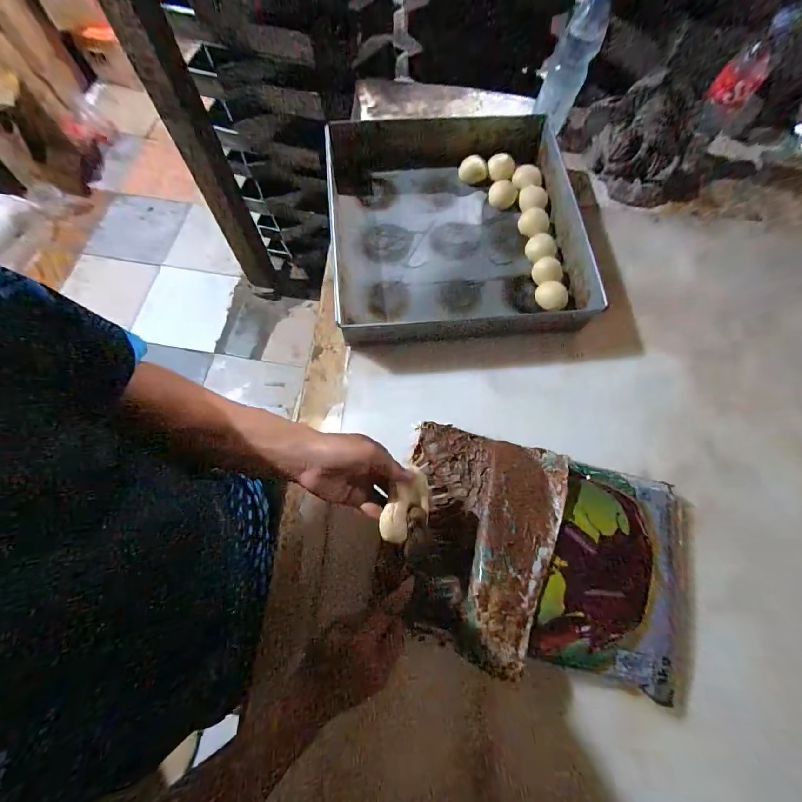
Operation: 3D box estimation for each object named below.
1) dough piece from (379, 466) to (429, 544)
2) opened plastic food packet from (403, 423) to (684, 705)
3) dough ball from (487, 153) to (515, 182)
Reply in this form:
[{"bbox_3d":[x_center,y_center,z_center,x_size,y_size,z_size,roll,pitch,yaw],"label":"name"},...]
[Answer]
[{"bbox_3d":[0.009,0.118,0.407,0.044,0.020,0.082,30,72,8],"label":"dough piece"},{"bbox_3d":[0.172,0.194,0.467,0.343,0.076,0.258,16,71,3],"label":"opened plastic food packet"},{"bbox_3d":[0.189,-0.439,0.696,0.049,0.035,0.043,13,70,3],"label":"dough ball"}]

